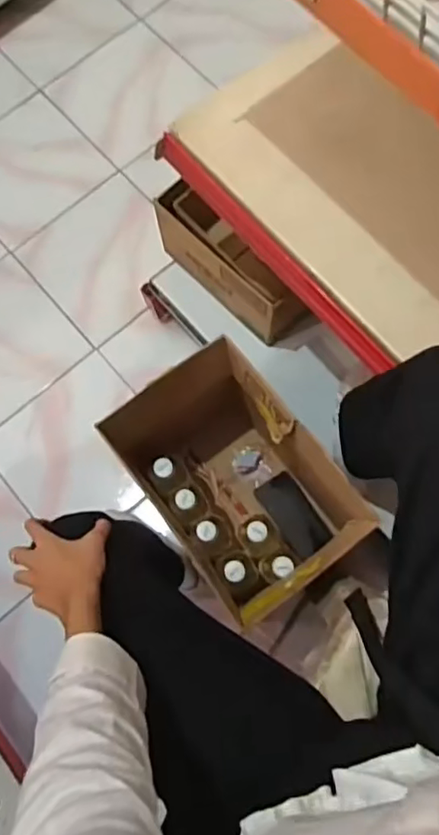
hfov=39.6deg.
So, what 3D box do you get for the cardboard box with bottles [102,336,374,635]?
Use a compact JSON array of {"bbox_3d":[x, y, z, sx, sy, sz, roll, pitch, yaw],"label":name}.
[{"bbox_3d":[0.026,0.118,1.003,0.236,0.369,0.336,-37,75,-7],"label":"cardboard box with bottles"}]

